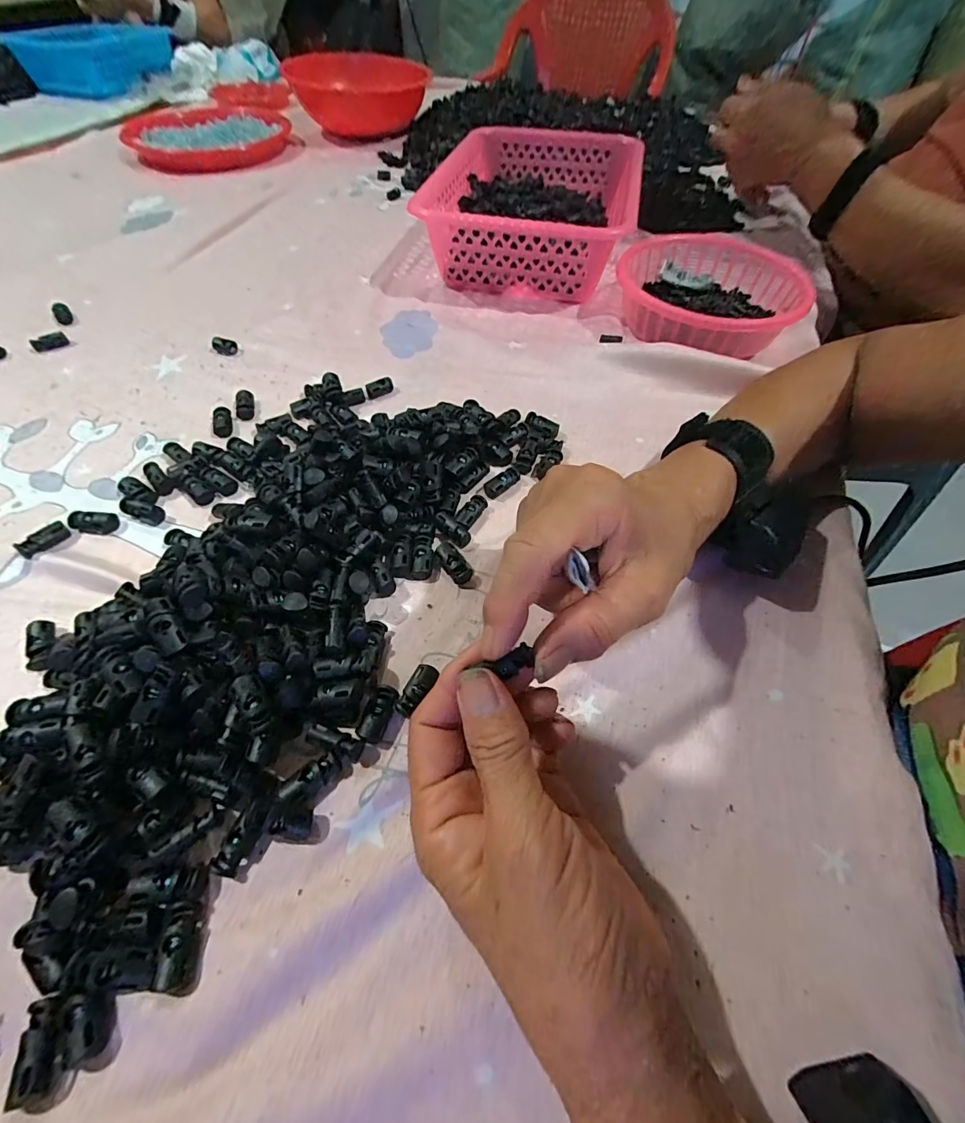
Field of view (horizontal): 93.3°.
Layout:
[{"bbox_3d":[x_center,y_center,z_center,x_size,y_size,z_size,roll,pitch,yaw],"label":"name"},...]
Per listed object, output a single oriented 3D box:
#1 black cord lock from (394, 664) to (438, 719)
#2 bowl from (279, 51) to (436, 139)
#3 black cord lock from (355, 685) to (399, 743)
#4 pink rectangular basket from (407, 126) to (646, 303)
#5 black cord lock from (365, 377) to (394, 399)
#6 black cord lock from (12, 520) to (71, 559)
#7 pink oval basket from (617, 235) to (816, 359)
[{"bbox_3d":[-0.035,0.068,0.239,0.011,0.009,0.028,28,59,17],"label":"black cord lock"},{"bbox_3d":[-0.228,-0.849,0.826,0.209,0.089,0.214,-12,56,-10],"label":"bowl"},{"bbox_3d":[-0.053,0.077,0.231,0.013,0.007,0.028,15,56,9],"label":"black cord lock"},{"bbox_3d":[0.061,-0.405,0.530,0.213,0.085,0.299,15,56,9],"label":"pink rectangular basket"},{"bbox_3d":[-0.088,-0.149,0.390,0.024,0.010,0.013,-25,59,-17],"label":"black cord lock"},{"bbox_3d":[-0.278,-0.014,0.287,0.011,0.009,0.027,28,59,17],"label":"black cord lock"},{"bbox_3d":[0.215,-0.258,0.444,0.166,0.050,0.175,25,58,15],"label":"pink oval basket"}]

